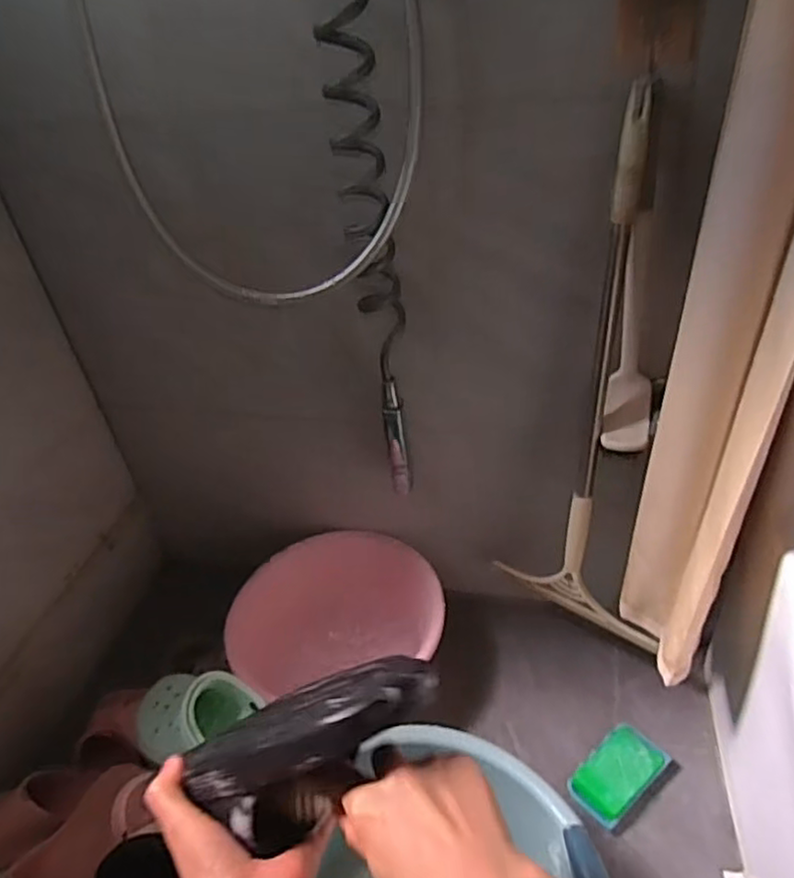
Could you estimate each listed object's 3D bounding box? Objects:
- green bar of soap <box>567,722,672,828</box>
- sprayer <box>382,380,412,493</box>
[{"bbox_3d":[0.276,0.416,0.830,0.125,0.040,0.075,-31,43,-27],"label":"green bar of soap"},{"bbox_3d":[-0.001,0.004,0.872,0.026,0.190,0.026,-7,37,1],"label":"sprayer"}]

